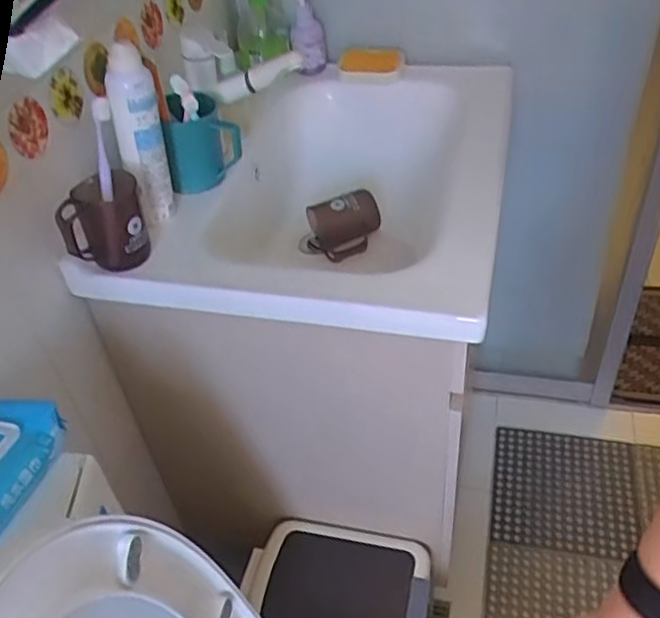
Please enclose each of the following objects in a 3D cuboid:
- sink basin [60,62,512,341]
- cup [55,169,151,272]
[{"bbox_3d":[0.002,-0.139,0.949,0.455,0.188,0.554,6,43,14],"label":"sink basin"},{"bbox_3d":[-0.247,-0.091,0.743,0.089,0.093,0.068,-19,43,-14],"label":"cup"}]

